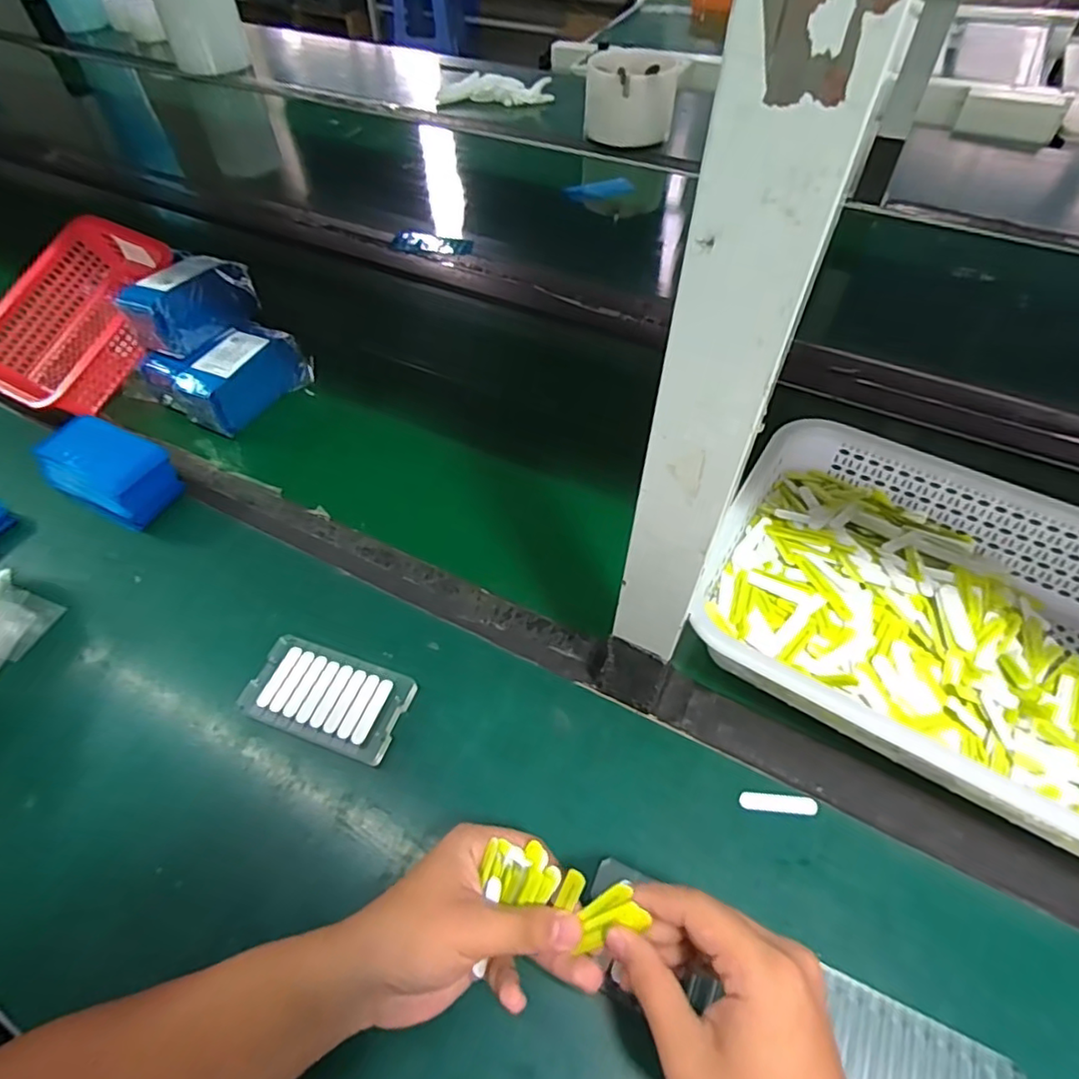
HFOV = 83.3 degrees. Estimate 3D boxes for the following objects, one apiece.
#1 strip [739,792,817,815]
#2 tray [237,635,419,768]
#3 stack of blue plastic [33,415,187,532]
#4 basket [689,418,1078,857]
[{"bbox_3d":[0.166,0.183,0.421,0.051,0.004,0.013,4,53,4],"label":"strip"},{"bbox_3d":[-0.165,0.122,0.472,0.122,0.012,0.070,16,55,12],"label":"tray"},{"bbox_3d":[-0.419,-0.067,0.594,0.128,0.057,0.074,24,57,17],"label":"stack of blue plastic"},{"bbox_3d":[0.314,0.062,0.463,0.346,0.080,0.250,27,58,19],"label":"basket"}]

